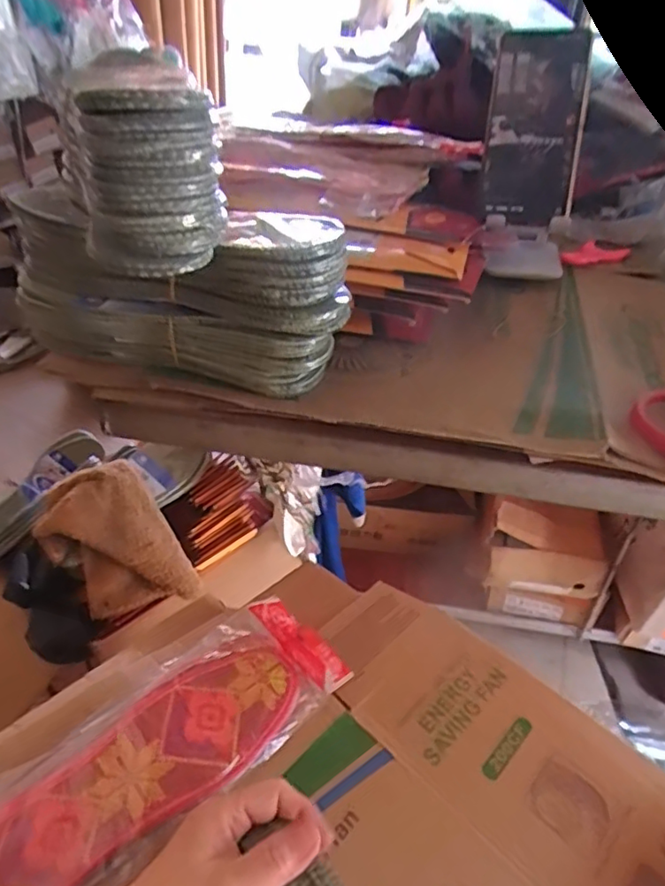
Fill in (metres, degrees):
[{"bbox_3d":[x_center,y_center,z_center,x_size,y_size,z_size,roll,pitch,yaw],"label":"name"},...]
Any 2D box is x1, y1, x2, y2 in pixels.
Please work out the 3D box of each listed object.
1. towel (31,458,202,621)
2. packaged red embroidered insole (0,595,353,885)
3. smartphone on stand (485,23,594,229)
[{"bbox_3d":[-0.269,0.126,0.725,0.128,0.039,0.198,-30,89,-19],"label":"towel"},{"bbox_3d":[-0.122,0.217,0.423,0.302,0.020,0.107,-25,53,-38],"label":"packaged red embroidered insole"},{"bbox_3d":[0.167,-0.260,0.480,0.069,0.151,0.017,5,5,5],"label":"smartphone on stand"}]

